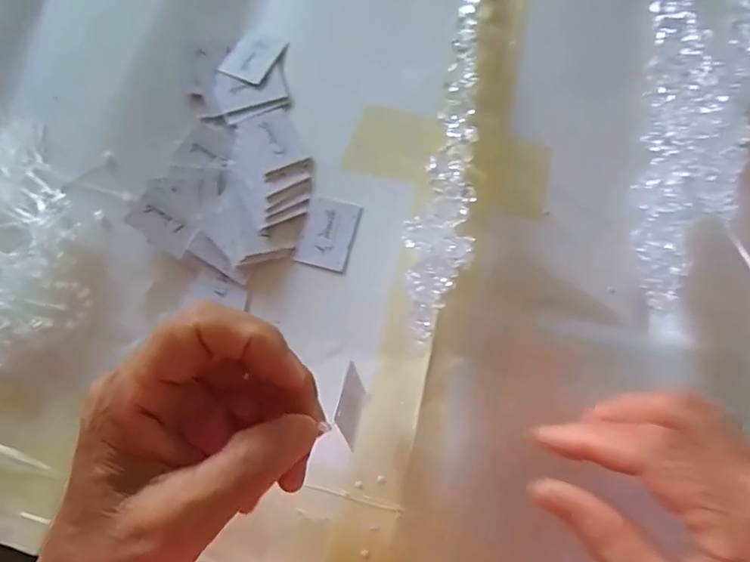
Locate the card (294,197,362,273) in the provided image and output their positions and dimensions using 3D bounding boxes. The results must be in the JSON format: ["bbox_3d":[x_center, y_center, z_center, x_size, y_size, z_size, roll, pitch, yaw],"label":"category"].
[{"bbox_3d":[-0.027,-0.028,0.310,0.031,0.004,0.041,15,78,8],"label":"card"}]

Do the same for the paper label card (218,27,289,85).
[{"bbox_3d":[-0.081,-0.151,0.360,0.033,0.004,0.043,24,69,14],"label":"paper label card"}]

